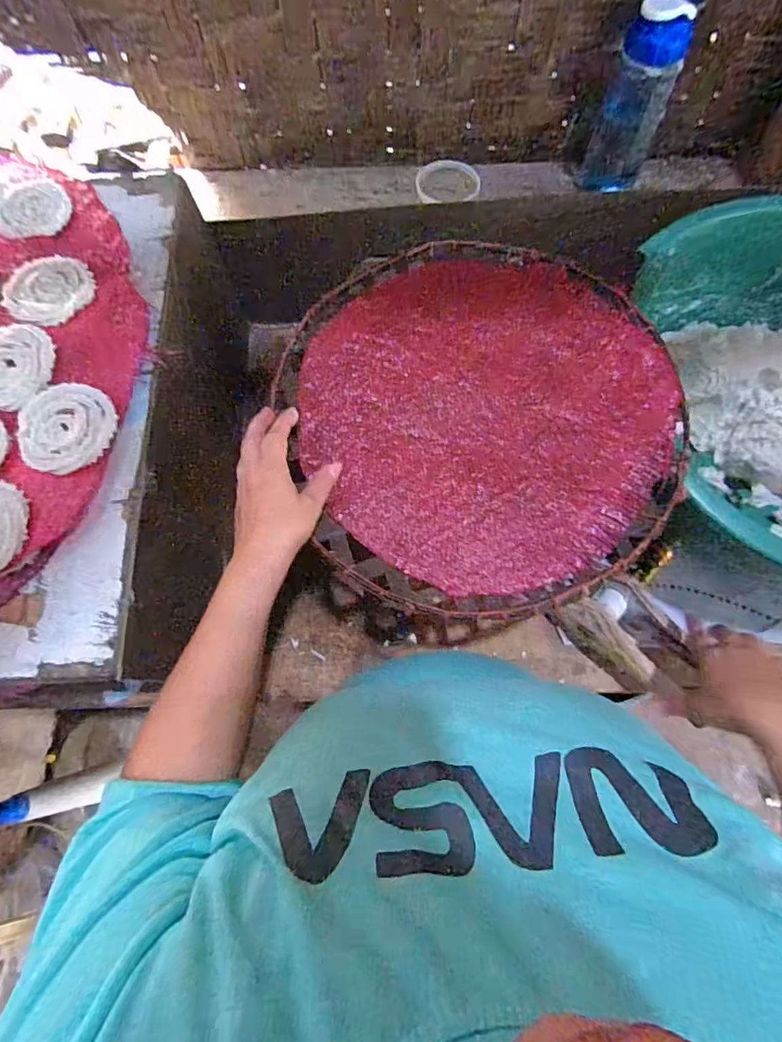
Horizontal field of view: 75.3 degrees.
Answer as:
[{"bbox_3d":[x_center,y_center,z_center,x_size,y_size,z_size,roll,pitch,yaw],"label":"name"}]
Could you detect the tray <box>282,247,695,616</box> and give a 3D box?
[{"bbox_3d":[0.081,-0.106,0.473,0.336,0.034,0.366,1,70,-2],"label":"tray"}]

